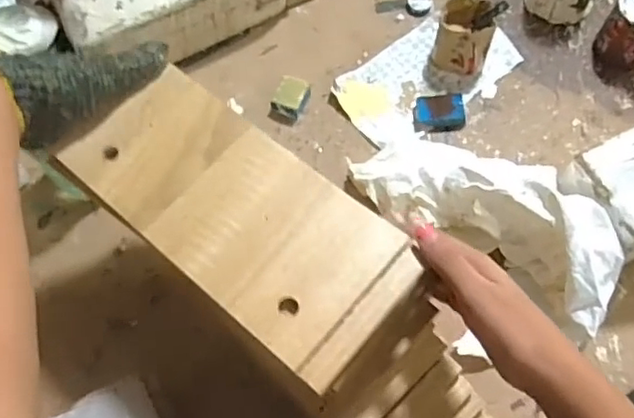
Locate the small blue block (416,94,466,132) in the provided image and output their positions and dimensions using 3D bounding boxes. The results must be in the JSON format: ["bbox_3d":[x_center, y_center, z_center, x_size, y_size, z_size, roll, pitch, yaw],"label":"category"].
[{"bbox_3d":[0.145,-0.114,0.709,0.055,0.022,0.035,-1,68,0],"label":"small blue block"}]

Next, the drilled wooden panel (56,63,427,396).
[{"bbox_3d":[-0.059,-0.001,0.444,0.266,0.011,0.119,38,71,18],"label":"drilled wooden panel"}]

